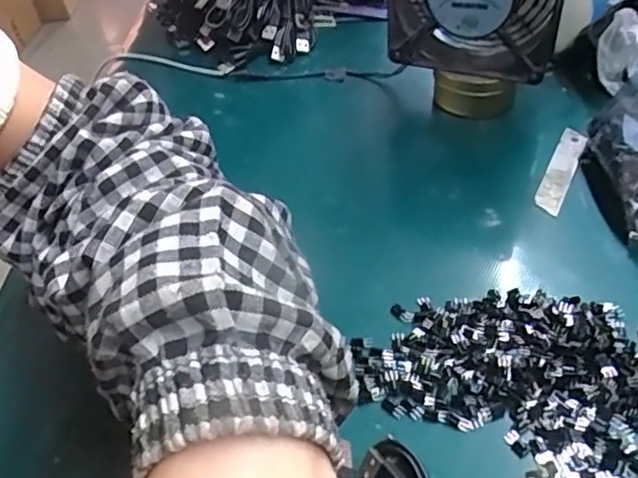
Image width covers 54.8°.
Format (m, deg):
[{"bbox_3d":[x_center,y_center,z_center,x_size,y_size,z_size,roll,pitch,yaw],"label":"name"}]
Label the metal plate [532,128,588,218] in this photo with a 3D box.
[{"bbox_3d":[0.168,-0.049,0.427,0.018,0.009,0.086,23,52,18],"label":"metal plate"}]

